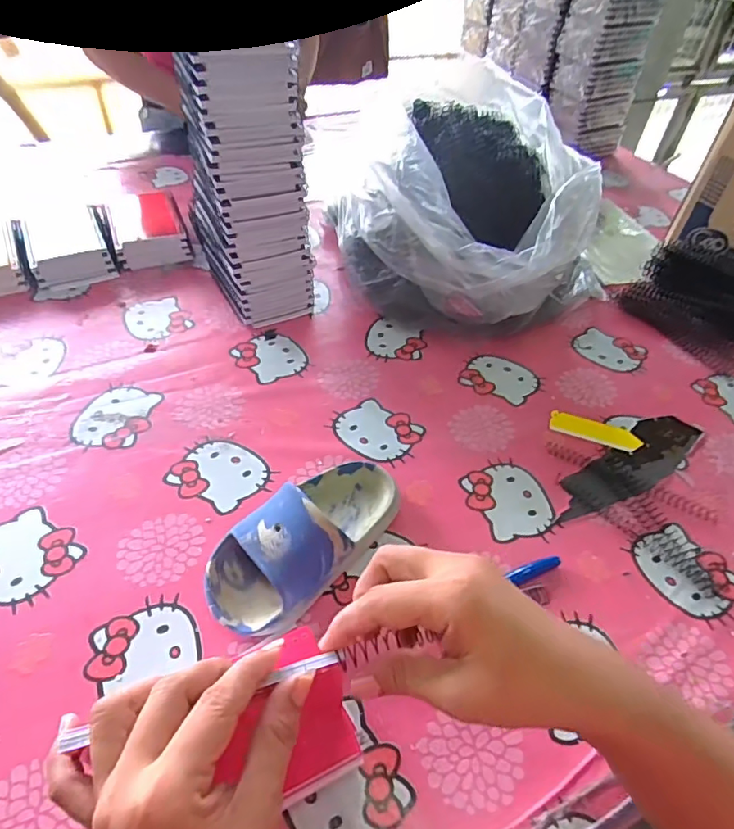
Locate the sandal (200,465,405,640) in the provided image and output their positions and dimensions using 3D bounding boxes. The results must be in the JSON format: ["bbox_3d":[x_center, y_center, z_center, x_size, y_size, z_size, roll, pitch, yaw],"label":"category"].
[{"bbox_3d":[-0.045,0.090,0.416,0.083,0.057,0.176,36,53,26],"label":"sandal"}]

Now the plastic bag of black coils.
[{"bbox_3d":[0.144,-0.236,0.647,0.251,0.201,0.295,34,52,25],"label":"plastic bag of black coils"}]

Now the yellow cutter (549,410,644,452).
[{"bbox_3d":[0.235,0.017,0.543,0.089,0.004,0.030,19,47,13],"label":"yellow cutter"}]

